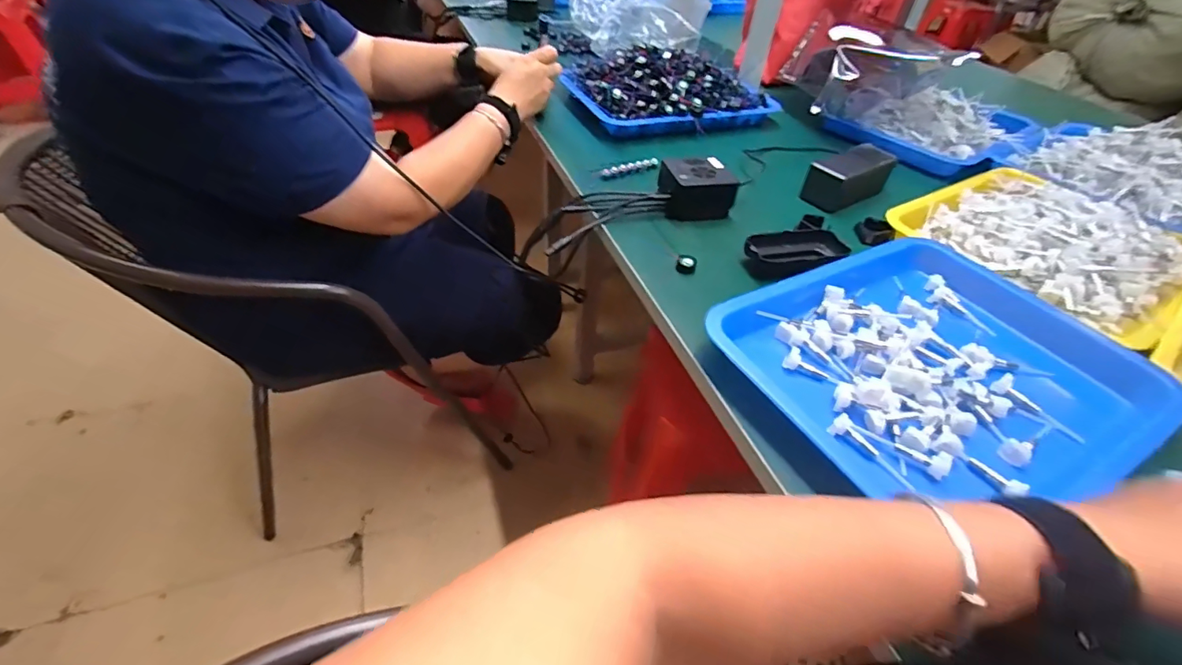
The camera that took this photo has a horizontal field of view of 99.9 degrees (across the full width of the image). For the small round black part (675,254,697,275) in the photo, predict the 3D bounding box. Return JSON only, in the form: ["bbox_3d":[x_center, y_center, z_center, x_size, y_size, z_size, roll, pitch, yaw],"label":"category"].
[{"bbox_3d":[0.102,-0.073,0.529,0.021,0.016,0.016,12,45,8],"label":"small round black part"}]

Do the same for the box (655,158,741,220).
[{"bbox_3d":[0.132,-0.183,0.626,0.082,0.046,0.064,-7,45,-11],"label":"box"}]

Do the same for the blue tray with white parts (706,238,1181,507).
[{"bbox_3d":[0.304,0.022,0.430,0.338,0.030,0.254,-17,48,-21],"label":"blue tray with white parts"}]

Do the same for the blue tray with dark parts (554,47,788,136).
[{"bbox_3d":[0.133,-0.410,0.820,0.317,0.077,0.204,-12,47,-17],"label":"blue tray with dark parts"}]

